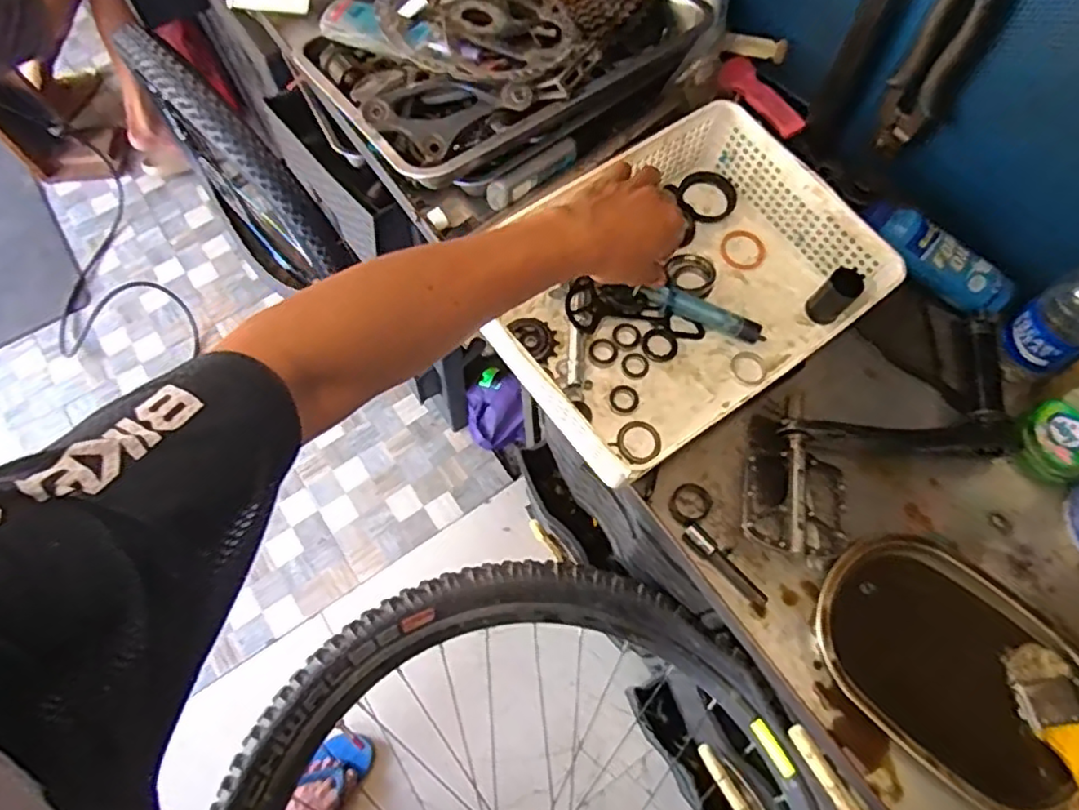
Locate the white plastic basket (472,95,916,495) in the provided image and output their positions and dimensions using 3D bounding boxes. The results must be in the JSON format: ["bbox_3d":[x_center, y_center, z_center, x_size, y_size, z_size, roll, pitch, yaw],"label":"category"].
[{"bbox_3d":[0.125,-0.104,0.593,0.335,0.089,0.243,-37,70,-14],"label":"white plastic basket"}]

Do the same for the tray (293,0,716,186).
[{"bbox_3d":[-0.039,-0.401,0.686,0.377,0.098,0.264,-38,71,-15],"label":"tray"}]

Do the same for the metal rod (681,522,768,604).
[{"bbox_3d":[0.159,0.134,0.545,0.018,0.015,0.083,-42,72,-16],"label":"metal rod"}]

